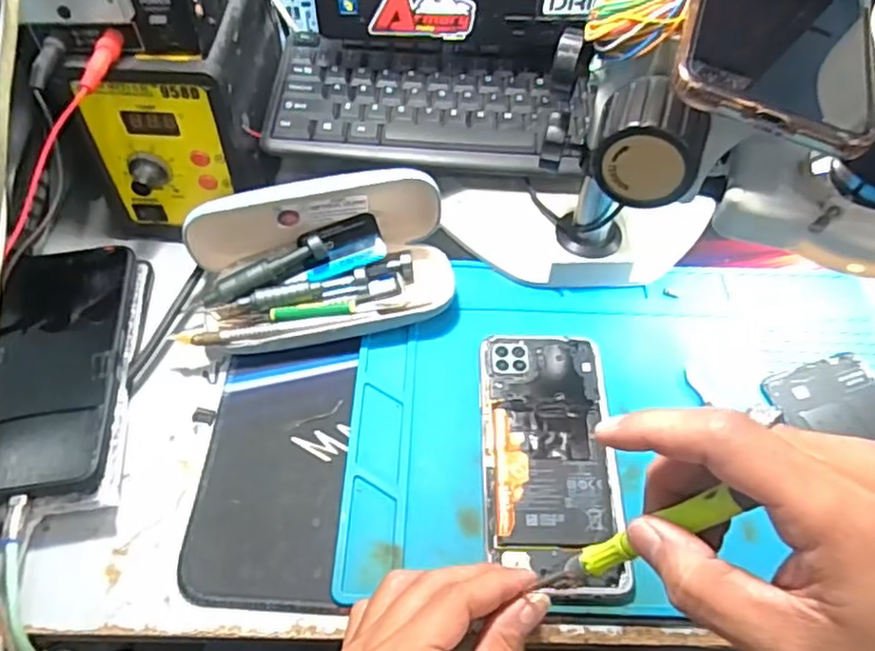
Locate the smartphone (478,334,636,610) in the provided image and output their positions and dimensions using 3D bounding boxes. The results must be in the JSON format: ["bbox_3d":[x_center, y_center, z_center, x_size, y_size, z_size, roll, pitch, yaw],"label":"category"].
[{"bbox_3d":[0.064,0.073,0.383,0.074,0.008,0.155,-1,55,-2],"label":"smartphone"}]

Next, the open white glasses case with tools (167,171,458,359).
[{"bbox_3d":[-0.074,-0.037,0.429,0.162,0.070,0.088,-12,55,-10],"label":"open white glasses case with tools"}]

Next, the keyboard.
[{"bbox_3d":[-0.005,-0.160,0.496,0.227,0.025,0.114,6,54,3],"label":"keyboard"}]

